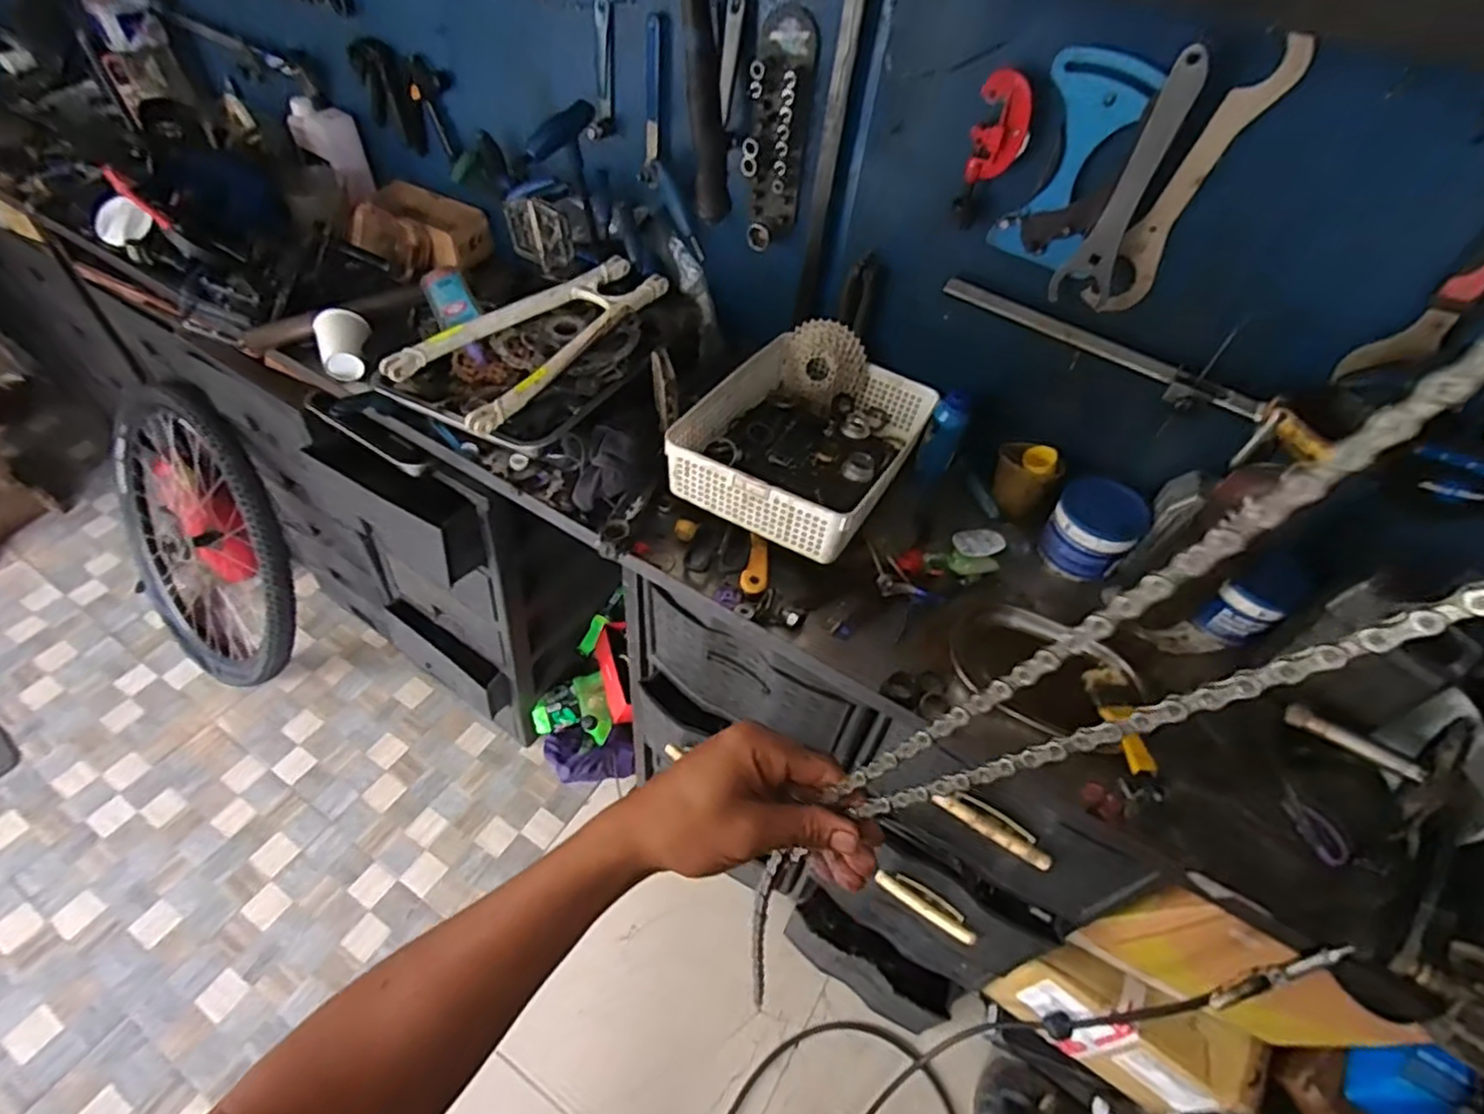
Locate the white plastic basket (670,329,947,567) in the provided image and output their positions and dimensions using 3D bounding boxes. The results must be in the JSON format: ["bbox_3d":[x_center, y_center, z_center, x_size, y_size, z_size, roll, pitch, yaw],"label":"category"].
[{"bbox_3d":[0.085,-0.158,0.917,0.244,0.084,0.331,27,52,16],"label":"white plastic basket"}]

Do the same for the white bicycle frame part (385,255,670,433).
[{"bbox_3d":[-0.274,-0.302,0.946,0.174,0.055,0.381,28,53,17],"label":"white bicycle frame part"}]

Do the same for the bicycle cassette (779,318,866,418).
[{"bbox_3d":[0.113,-0.273,0.998,0.121,0.124,0.050,33,33,18],"label":"bicycle cassette"}]

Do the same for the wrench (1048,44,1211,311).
[{"bbox_3d":[0.380,-0.367,0.702,0.060,0.241,0.012,32,55,24],"label":"wrench"}]

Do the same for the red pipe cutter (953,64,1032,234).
[{"bbox_3d":[0.266,-0.427,0.745,0.056,0.148,0.022,22,51,12],"label":"red pipe cutter"}]

